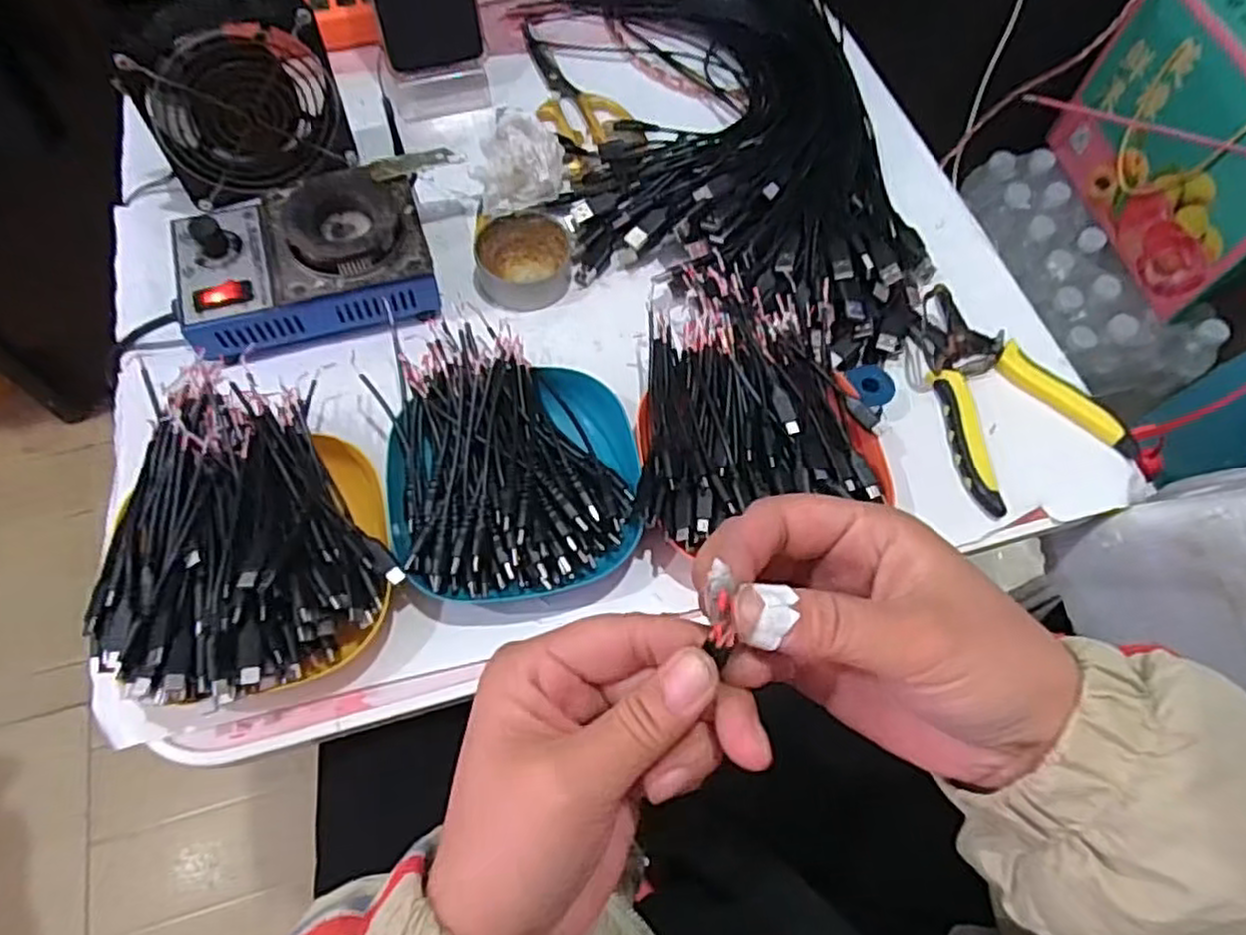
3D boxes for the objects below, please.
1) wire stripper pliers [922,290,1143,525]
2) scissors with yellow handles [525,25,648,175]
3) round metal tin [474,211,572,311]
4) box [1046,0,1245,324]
[{"bbox_3d":[0.255,-0.051,0.483,0.114,0.011,0.156,-8,65,-7],"label":"wire stripper pliers"},{"bbox_3d":[-0.043,-0.303,0.592,0.069,0.012,0.174,-23,68,-14],"label":"scissors with yellow handles"},{"bbox_3d":[-0.067,-0.140,0.504,0.061,0.019,0.064,1,64,-3],"label":"round metal tin"},{"bbox_3d":[0.690,-0.372,0.856,0.169,0.232,0.320,-9,65,-8],"label":"box"}]

